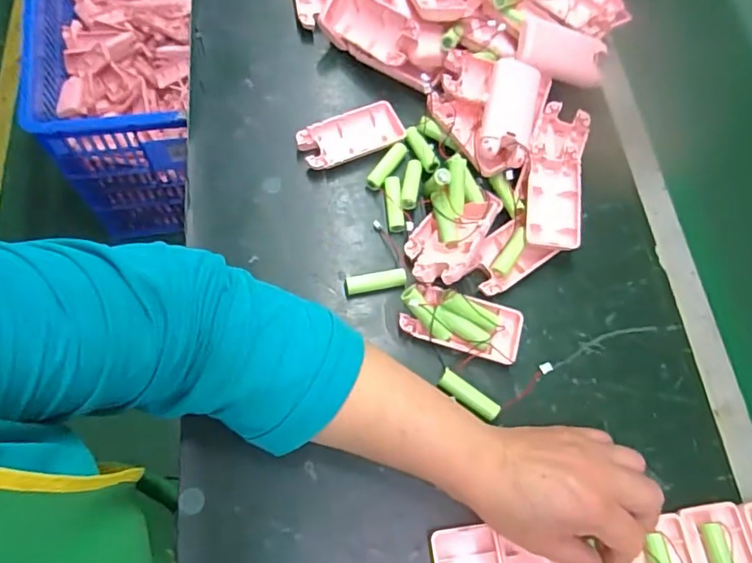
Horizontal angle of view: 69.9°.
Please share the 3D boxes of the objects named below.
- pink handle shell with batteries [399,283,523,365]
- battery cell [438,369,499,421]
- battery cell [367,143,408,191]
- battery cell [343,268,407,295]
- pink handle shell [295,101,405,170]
[{"bbox_3d":[0.068,0.032,0.423,0.096,0.023,0.045,15,69,4],"label":"pink handle shell with batteries"},{"bbox_3d":[0.070,0.088,0.411,0.050,0.015,0.014,36,71,11],"label":"battery cell"},{"bbox_3d":[0.011,-0.103,0.481,0.014,0.013,0.050,33,71,10],"label":"battery cell"},{"bbox_3d":[0.000,0.001,0.440,0.050,0.012,0.014,-10,69,-6],"label":"battery cell"},{"bbox_3d":[-0.022,-0.130,0.489,0.094,0.016,0.045,-23,71,-11],"label":"pink handle shell"}]

